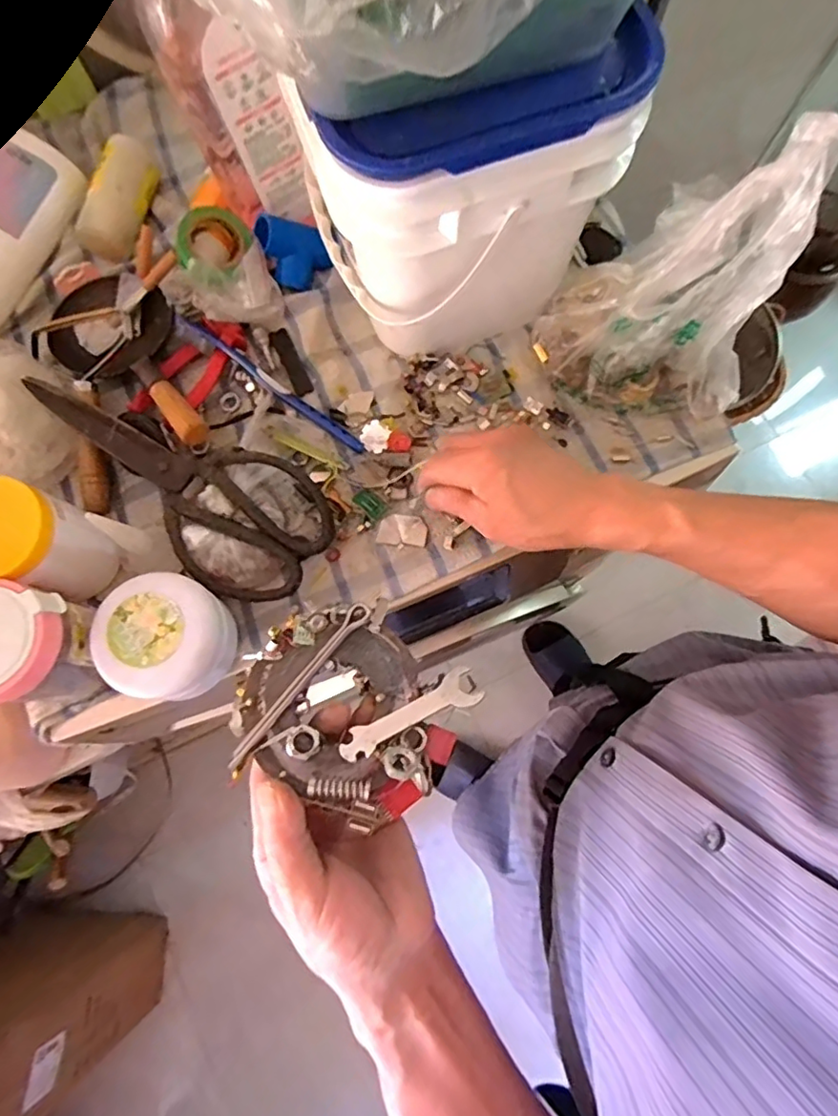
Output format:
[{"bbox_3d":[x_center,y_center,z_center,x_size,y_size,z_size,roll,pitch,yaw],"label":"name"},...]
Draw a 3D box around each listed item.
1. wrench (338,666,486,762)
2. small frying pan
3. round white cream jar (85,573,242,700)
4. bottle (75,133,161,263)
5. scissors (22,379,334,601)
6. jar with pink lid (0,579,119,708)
[{"bbox_3d":[-0.006,0.084,0.314,0.080,0.005,0.025,-23,50,-9],"label":"wrench"},{"bbox_3d":[-0.231,-0.160,0.467,0.103,0.051,0.196,-41,67,-7],"label":"small frying pan"},{"bbox_3d":[-0.179,0.056,0.409,0.084,0.067,0.081,0,78,1],"label":"round white cream jar"},{"bbox_3d":[-0.259,-0.312,0.498,0.045,0.040,0.098,19,79,5],"label":"bottle"},{"bbox_3d":[-0.188,-0.063,0.443,0.252,0.024,0.106,32,81,7],"label":"scissors"},{"bbox_3d":[-0.261,0.062,0.392,0.071,0.108,0.076,0,78,1],"label":"jar with pink lid"}]

